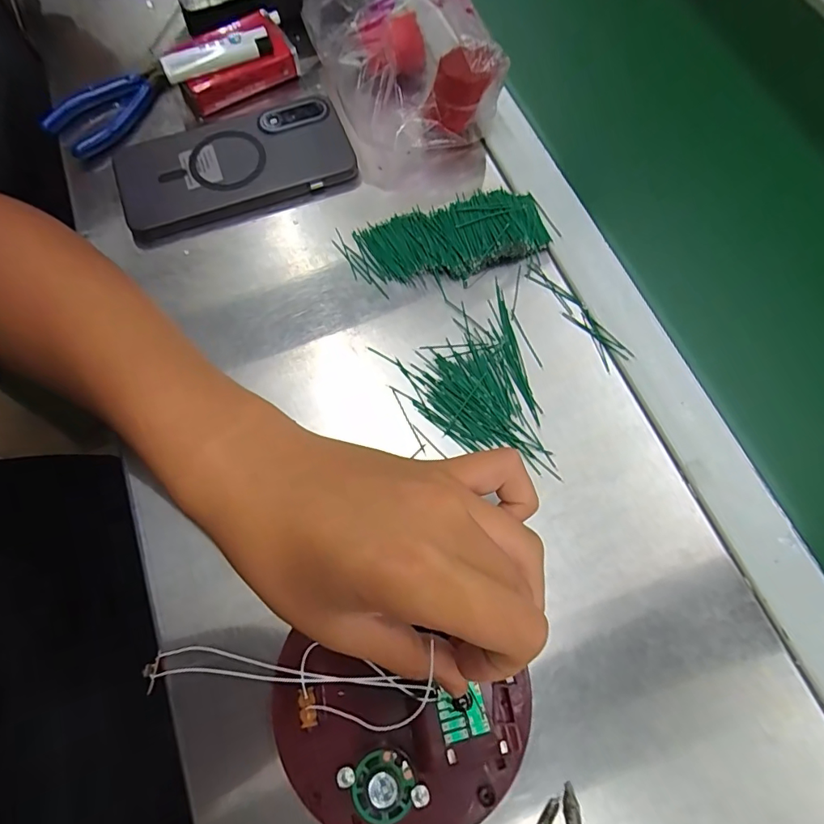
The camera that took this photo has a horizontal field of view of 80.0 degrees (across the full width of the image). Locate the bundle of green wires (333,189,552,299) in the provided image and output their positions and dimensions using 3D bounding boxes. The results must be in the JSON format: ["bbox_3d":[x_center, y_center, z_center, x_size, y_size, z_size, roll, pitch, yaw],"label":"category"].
[{"bbox_3d":[0.022,-0.118,0.331,0.136,0.017,0.055,-13,70,-5],"label":"bundle of green wires"}]

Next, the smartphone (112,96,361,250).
[{"bbox_3d":[-0.129,-0.181,0.356,0.162,0.013,0.090,-24,71,-9],"label":"smartphone"}]

